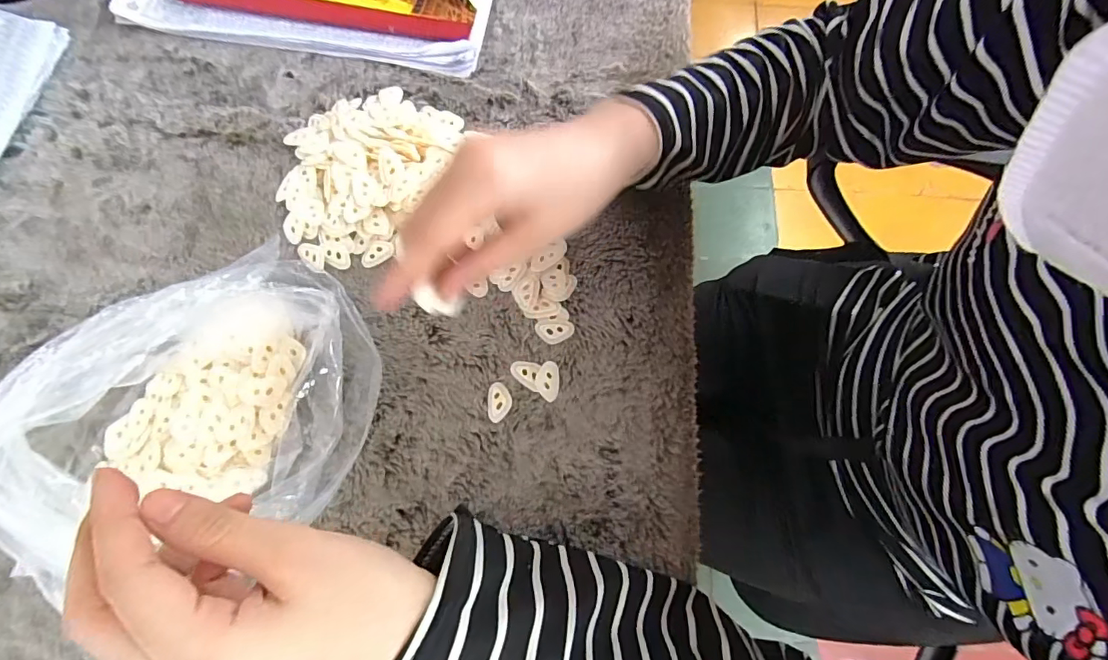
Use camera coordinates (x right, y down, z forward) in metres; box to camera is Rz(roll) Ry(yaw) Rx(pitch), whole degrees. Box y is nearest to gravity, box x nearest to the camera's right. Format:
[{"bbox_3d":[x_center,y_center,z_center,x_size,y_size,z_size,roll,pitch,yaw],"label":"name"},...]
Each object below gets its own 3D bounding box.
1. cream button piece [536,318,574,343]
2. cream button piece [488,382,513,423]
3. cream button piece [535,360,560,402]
[{"bbox_3d":[0.000,0.000,0.339,0.026,0.004,0.017,1,74,-2],"label":"cream button piece"},{"bbox_3d":[-0.035,0.047,0.324,0.016,0.005,0.025,-2,74,-2],"label":"cream button piece"},{"bbox_3d":[-0.004,0.034,0.330,0.015,0.004,0.026,0,74,-2],"label":"cream button piece"}]

